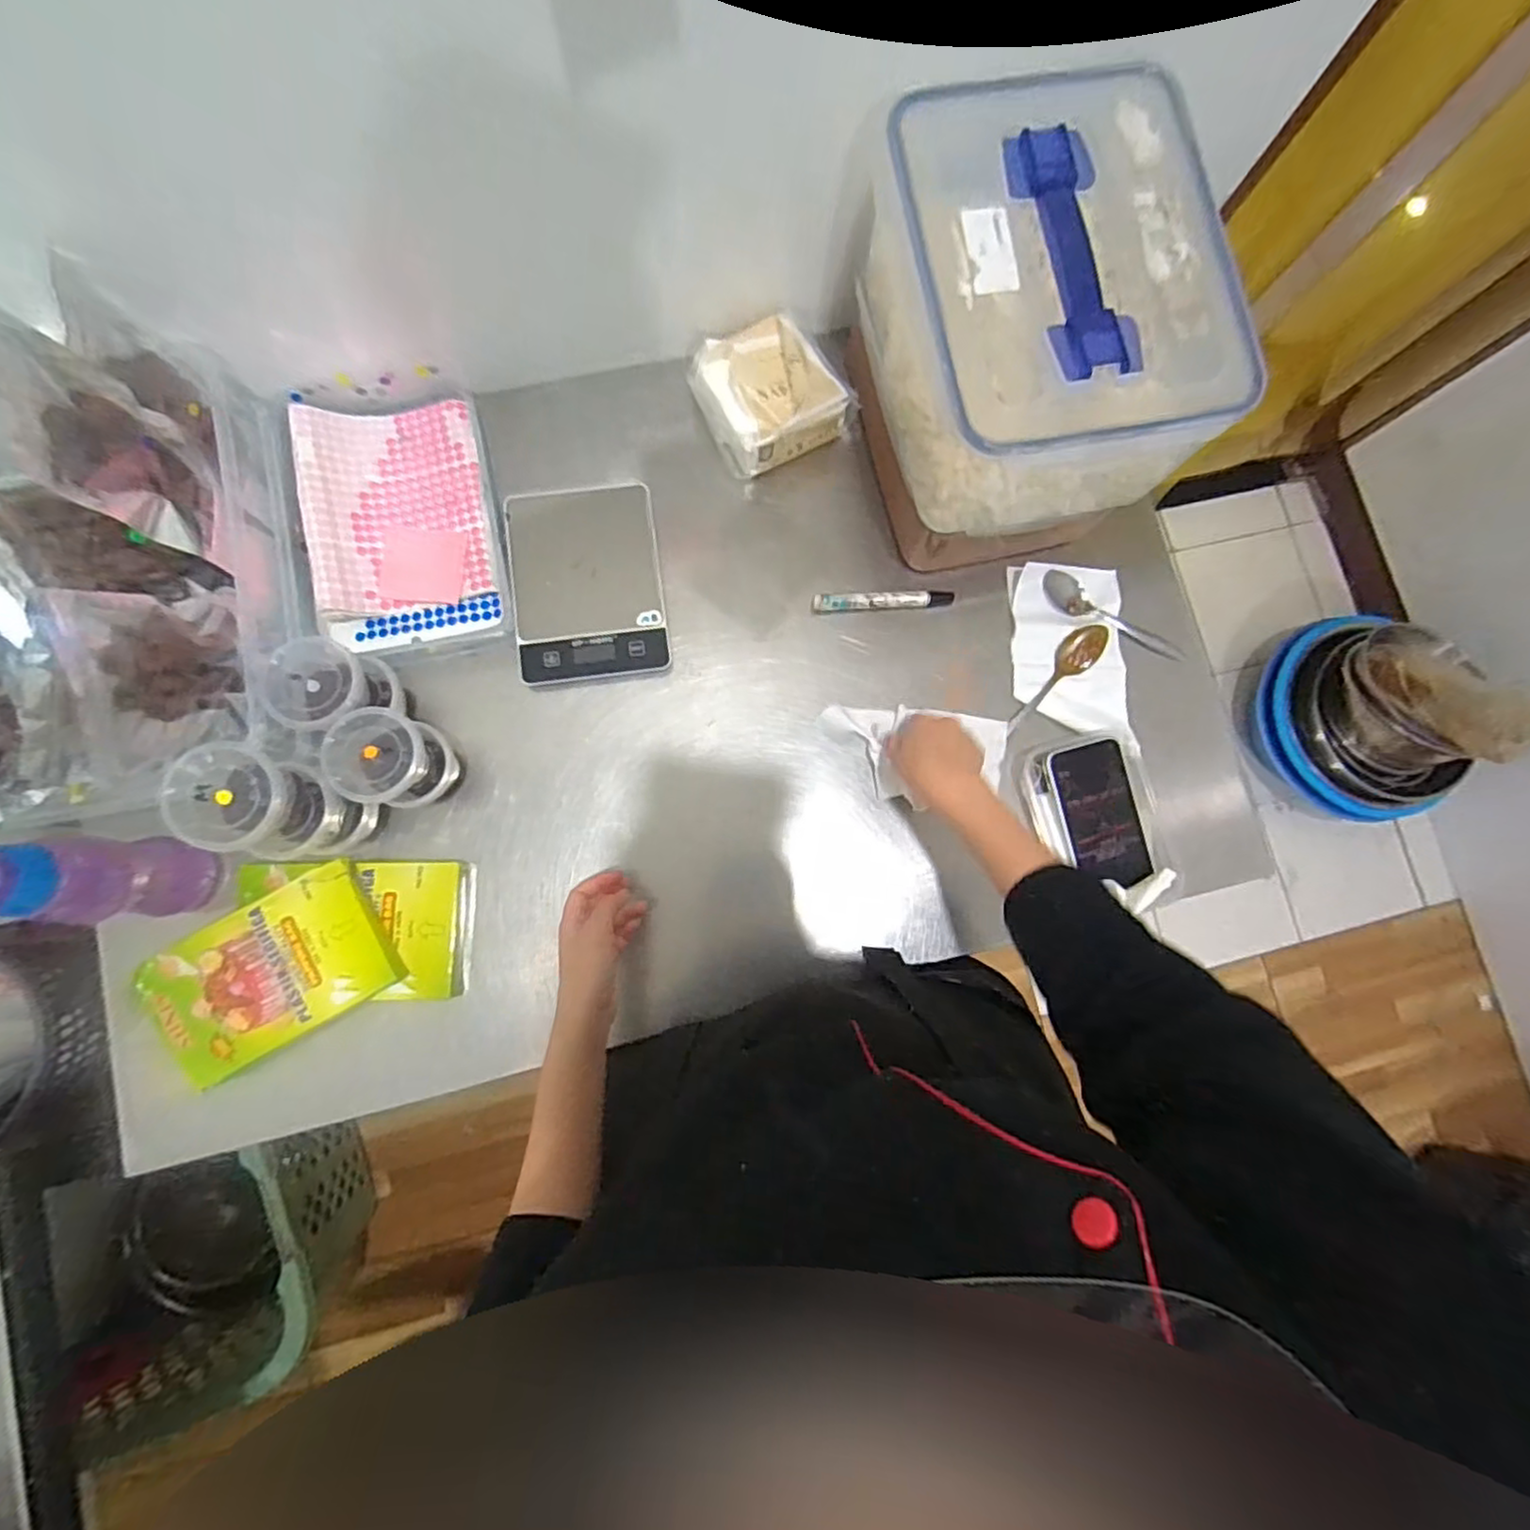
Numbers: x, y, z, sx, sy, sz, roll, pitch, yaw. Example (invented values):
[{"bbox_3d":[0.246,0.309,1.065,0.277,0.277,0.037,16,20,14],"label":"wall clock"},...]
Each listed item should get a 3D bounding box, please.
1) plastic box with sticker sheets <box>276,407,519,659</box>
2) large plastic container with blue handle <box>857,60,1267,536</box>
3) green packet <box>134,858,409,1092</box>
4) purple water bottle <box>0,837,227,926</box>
[{"bbox_3d":[-0.357,-0.239,0.660,0.186,0.049,0.243,-12,82,-5],"label":"plastic box with sticker sheets"},{"bbox_3d":[0.209,-0.346,0.540,0.215,0.153,0.275,-11,82,-5],"label":"large plastic container with blue handle"},{"bbox_3d":[-0.428,0.181,0.589,0.188,0.020,0.119,-29,88,-8],"label":"green packet"},{"bbox_3d":[-0.519,0.089,0.536,0.053,0.191,0.054,-37,85,-8],"label":"purple water bottle"}]

